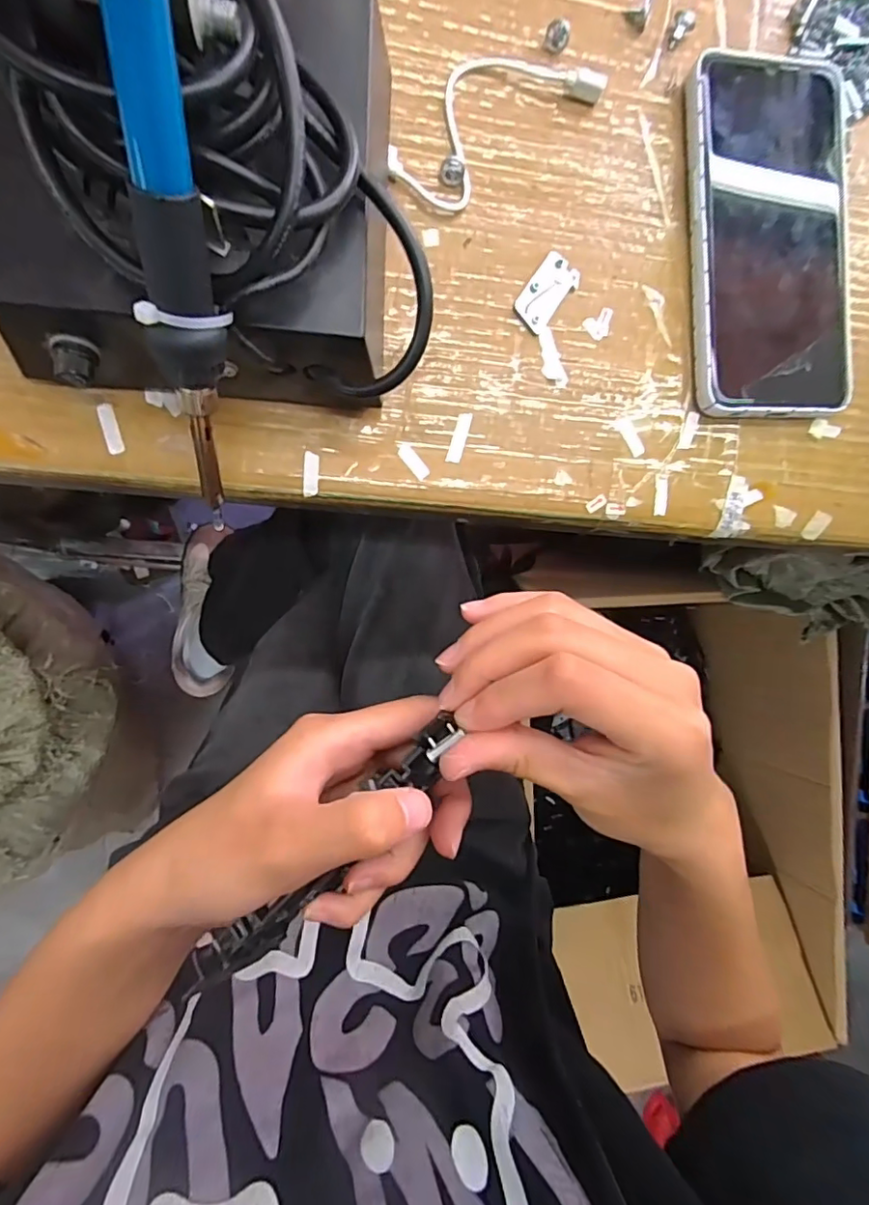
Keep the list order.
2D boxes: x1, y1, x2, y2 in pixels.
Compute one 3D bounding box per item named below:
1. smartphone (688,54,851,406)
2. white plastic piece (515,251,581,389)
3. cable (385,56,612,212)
[{"bbox_3d":[0.160,-0.174,0.268,0.078,0.014,0.164,-3,92,-10],"label":"smartphone"},{"bbox_3d":[0.051,-0.130,0.255,0.027,0.004,0.056,6,90,-10],"label":"white plastic piece"},{"bbox_3d":[0.024,-0.218,0.247,0.102,0.009,0.047,-41,97,-6],"label":"cable"}]

